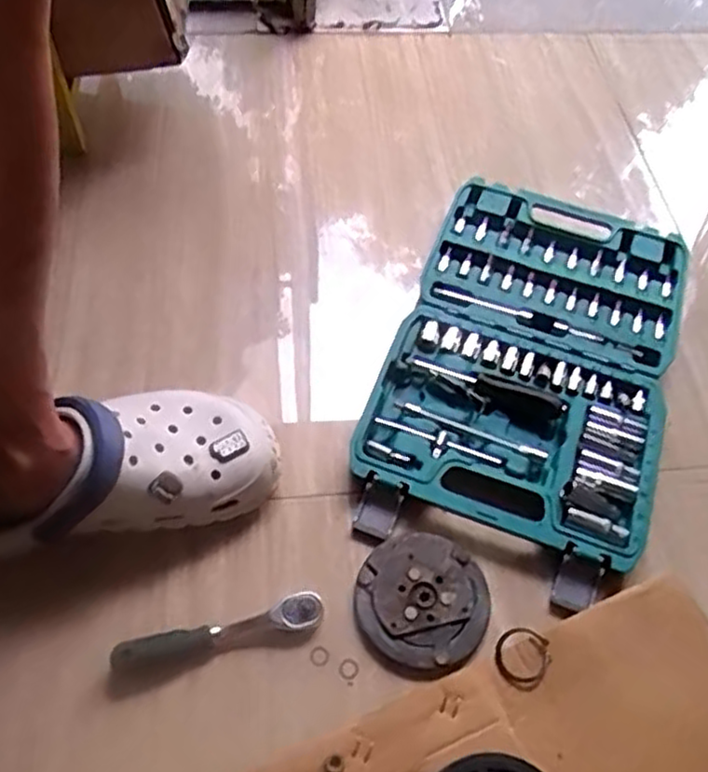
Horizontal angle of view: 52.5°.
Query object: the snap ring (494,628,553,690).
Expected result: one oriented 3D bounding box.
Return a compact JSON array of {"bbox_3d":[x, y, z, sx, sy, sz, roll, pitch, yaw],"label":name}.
[{"bbox_3d":[0.123,0.197,0.523,0.039,0.006,0.041,2,57,-2],"label":"snap ring"}]

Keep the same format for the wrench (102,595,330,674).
[{"bbox_3d":[-0.098,0.178,0.525,0.152,0.020,0.023,-9,58,-9],"label":"wrench"}]

